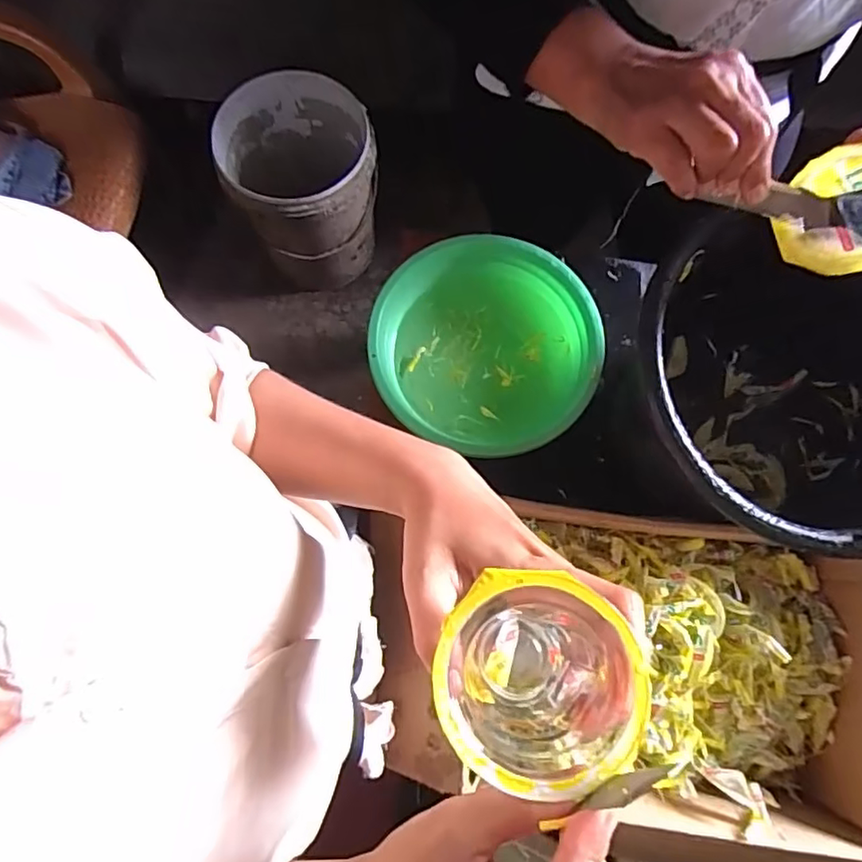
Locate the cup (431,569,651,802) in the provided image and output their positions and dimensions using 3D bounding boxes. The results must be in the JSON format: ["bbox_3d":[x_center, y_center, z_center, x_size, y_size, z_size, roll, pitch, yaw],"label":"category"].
[{"bbox_3d":[0.039,0.103,0.260,0.073,0.117,0.070,0,74,1],"label":"cup"}]

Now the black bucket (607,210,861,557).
[{"bbox_3d":[0.300,-0.016,0.516,0.280,0.248,0.257,0,74,1],"label":"black bucket"}]

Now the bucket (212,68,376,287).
[{"bbox_3d":[-0.258,-0.519,1.238,0.286,0.339,0.307,0,74,1],"label":"bucket"}]

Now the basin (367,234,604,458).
[{"bbox_3d":[0.061,-0.088,0.608,0.219,0.076,0.215,0,74,1],"label":"basin"}]

